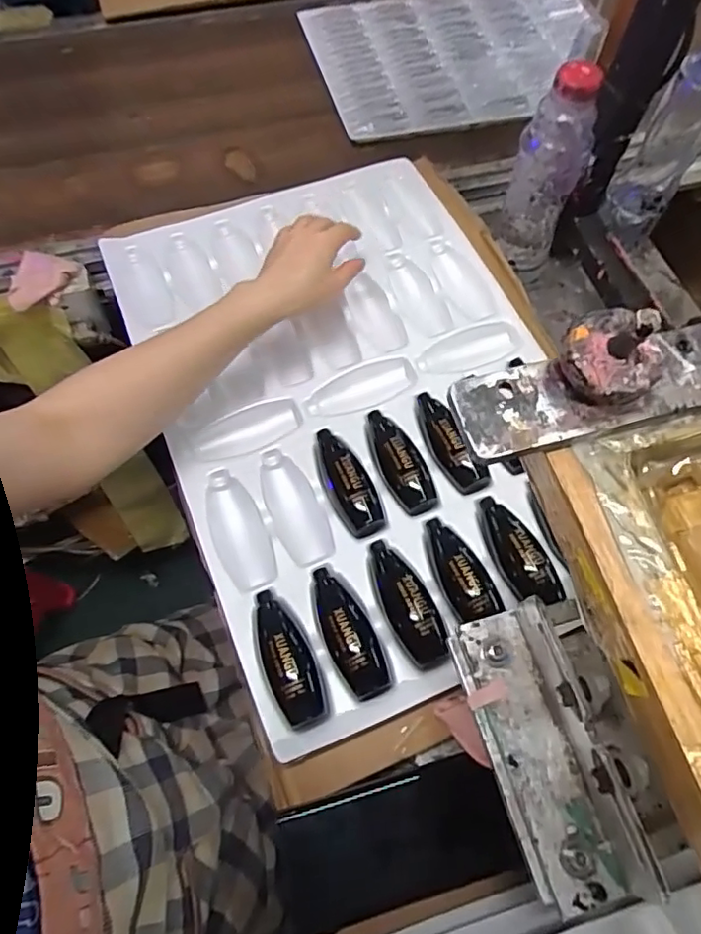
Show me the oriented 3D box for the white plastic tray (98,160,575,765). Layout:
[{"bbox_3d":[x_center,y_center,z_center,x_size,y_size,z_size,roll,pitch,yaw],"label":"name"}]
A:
[{"bbox_3d":[0.010,-0.078,0.553,0.372,0.043,0.541,-21,67,-11],"label":"white plastic tray"}]

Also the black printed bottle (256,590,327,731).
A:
[{"bbox_3d":[-0.047,0.139,0.439,0.035,0.026,0.102,-19,66,-10],"label":"black printed bottle"}]

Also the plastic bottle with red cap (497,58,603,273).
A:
[{"bbox_3d":[0.190,-0.287,0.577,0.066,0.184,0.056,18,65,7],"label":"plastic bottle with red cap"}]

